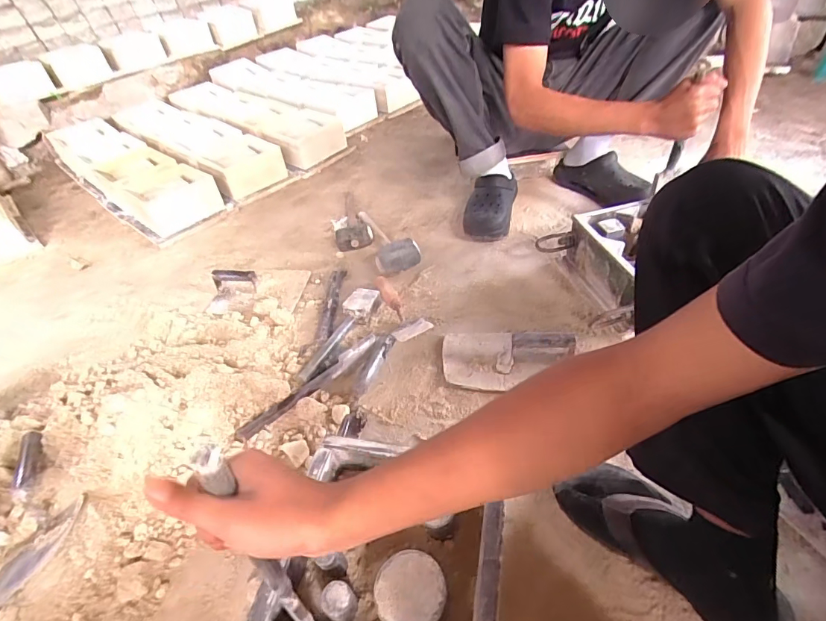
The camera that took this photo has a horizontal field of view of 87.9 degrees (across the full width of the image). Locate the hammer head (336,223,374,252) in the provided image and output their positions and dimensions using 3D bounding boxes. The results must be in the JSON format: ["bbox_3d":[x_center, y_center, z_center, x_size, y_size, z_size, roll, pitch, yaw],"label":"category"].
[{"bbox_3d":[-0.150,-0.187,1.104,0.098,0.054,0.047,-16,46,-9],"label":"hammer head"}]

